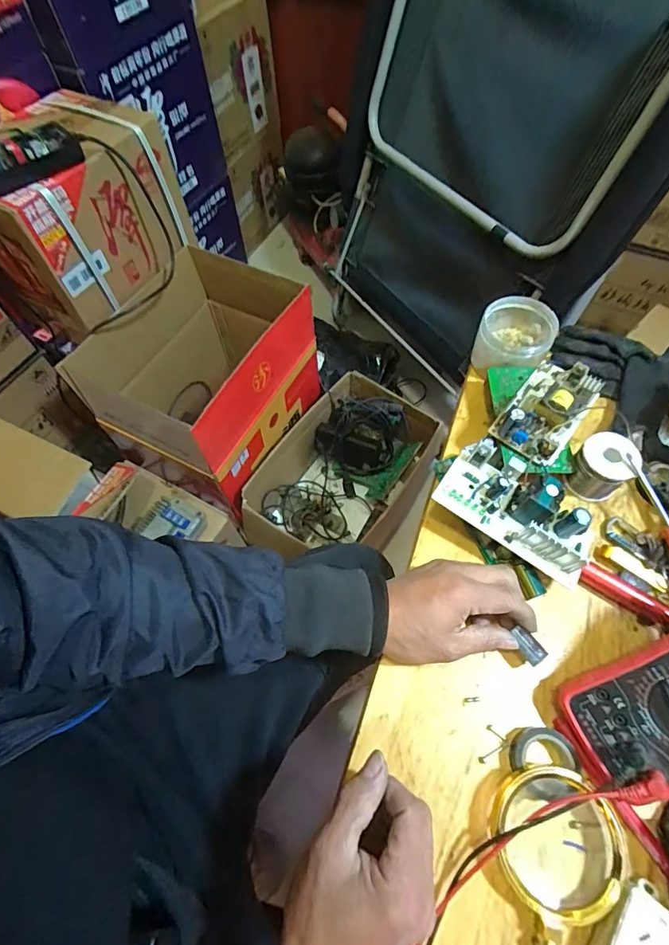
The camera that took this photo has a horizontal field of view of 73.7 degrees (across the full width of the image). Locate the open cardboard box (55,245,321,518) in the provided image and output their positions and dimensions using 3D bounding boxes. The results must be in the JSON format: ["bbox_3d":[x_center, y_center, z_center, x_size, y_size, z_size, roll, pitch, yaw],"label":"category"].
[{"bbox_3d":[-0.251,-0.191,0.919,0.319,0.282,0.426,28,66,15],"label":"open cardboard box"}]

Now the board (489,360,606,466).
[{"bbox_3d":[0.225,-0.072,0.466,0.071,0.035,0.127,36,68,19],"label":"board"}]

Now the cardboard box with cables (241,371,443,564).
[{"bbox_3d":[0.018,0.007,0.997,0.262,0.163,0.395,32,67,17],"label":"cardboard box with cables"}]

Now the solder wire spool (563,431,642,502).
[{"bbox_3d":[0.273,-0.006,0.456,0.055,0.055,0.053,-37,67,-17],"label":"solder wire spool"}]

